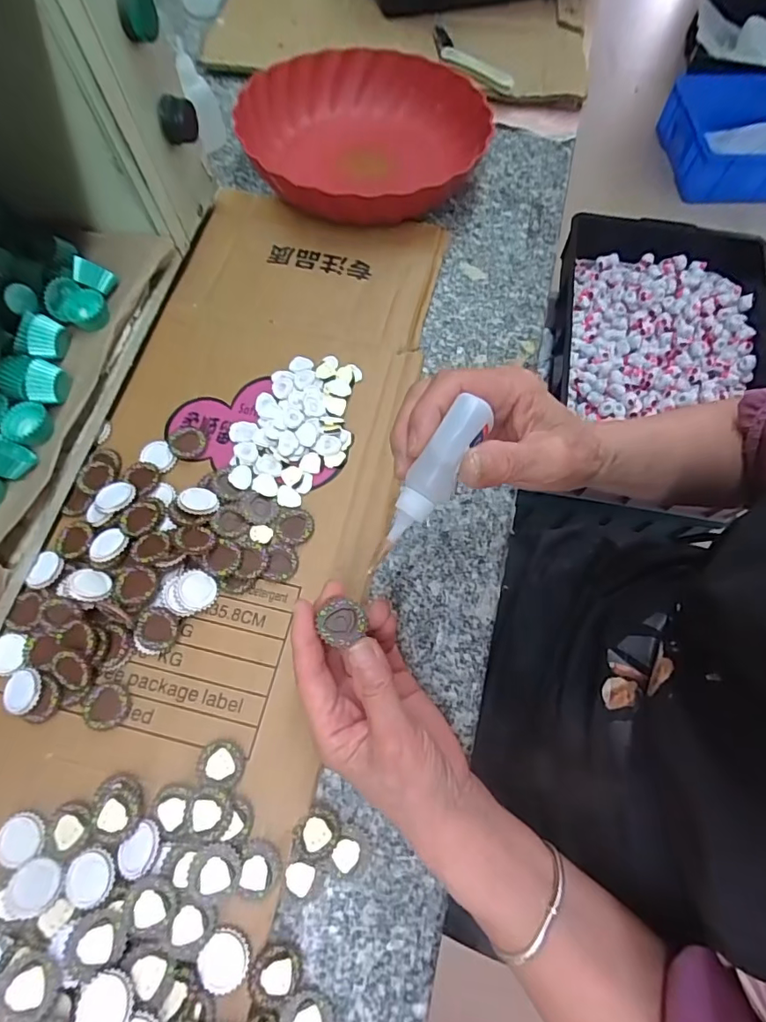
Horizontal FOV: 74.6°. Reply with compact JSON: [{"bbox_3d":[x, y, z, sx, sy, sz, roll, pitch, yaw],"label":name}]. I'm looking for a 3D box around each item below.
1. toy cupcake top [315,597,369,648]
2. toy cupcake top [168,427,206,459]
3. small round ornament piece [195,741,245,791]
[{"bbox_3d":[-0.023,0.061,0.281,0.026,0.006,0.027,1,69,-3],"label":"toy cupcake top"},{"bbox_3d":[-0.153,-0.053,0.392,0.027,0.007,0.028,1,69,-3],"label":"toy cupcake top"},{"bbox_3d":[-0.100,0.155,0.308,0.027,0.007,0.024,7,68,0],"label":"small round ornament piece"}]

